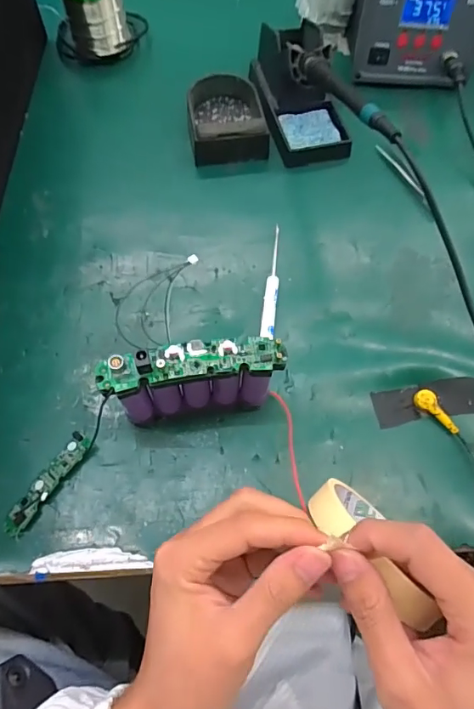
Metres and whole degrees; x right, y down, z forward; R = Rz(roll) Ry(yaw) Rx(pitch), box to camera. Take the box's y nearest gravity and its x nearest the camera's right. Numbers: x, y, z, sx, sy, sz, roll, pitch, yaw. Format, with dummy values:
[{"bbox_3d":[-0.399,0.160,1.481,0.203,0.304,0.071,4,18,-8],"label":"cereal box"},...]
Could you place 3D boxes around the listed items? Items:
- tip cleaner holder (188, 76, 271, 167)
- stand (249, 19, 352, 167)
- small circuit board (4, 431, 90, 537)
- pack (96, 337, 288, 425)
[{"bbox_3d":[-0.014,-0.246,0.495,0.079,0.040,0.106,-10,63,-5],"label":"tip cleaner holder"},{"bbox_3d":[0.063,-0.279,0.490,0.078,0.072,0.147,-15,64,-8],"label":"stand"},{"bbox_3d":[-0.135,0.091,0.337,0.015,0.009,0.078,30,66,15],"label":"small circuit board"},{"bbox_3d":[-0.028,0.019,0.326,0.114,0.096,0.024,-9,63,-5],"label":"pack"}]

